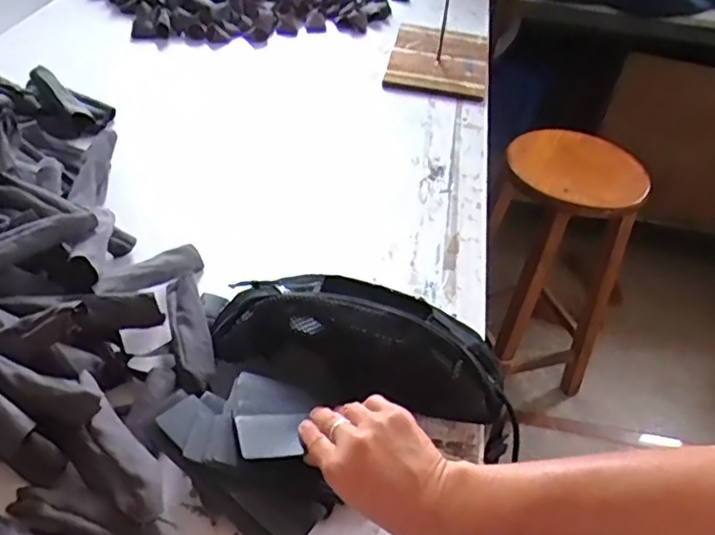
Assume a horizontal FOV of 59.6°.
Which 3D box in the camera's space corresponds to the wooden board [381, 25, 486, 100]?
[{"bbox_3d":[0.155,-0.391,1.174,0.182,0.033,0.270,10,42,3],"label":"wooden board"}]

